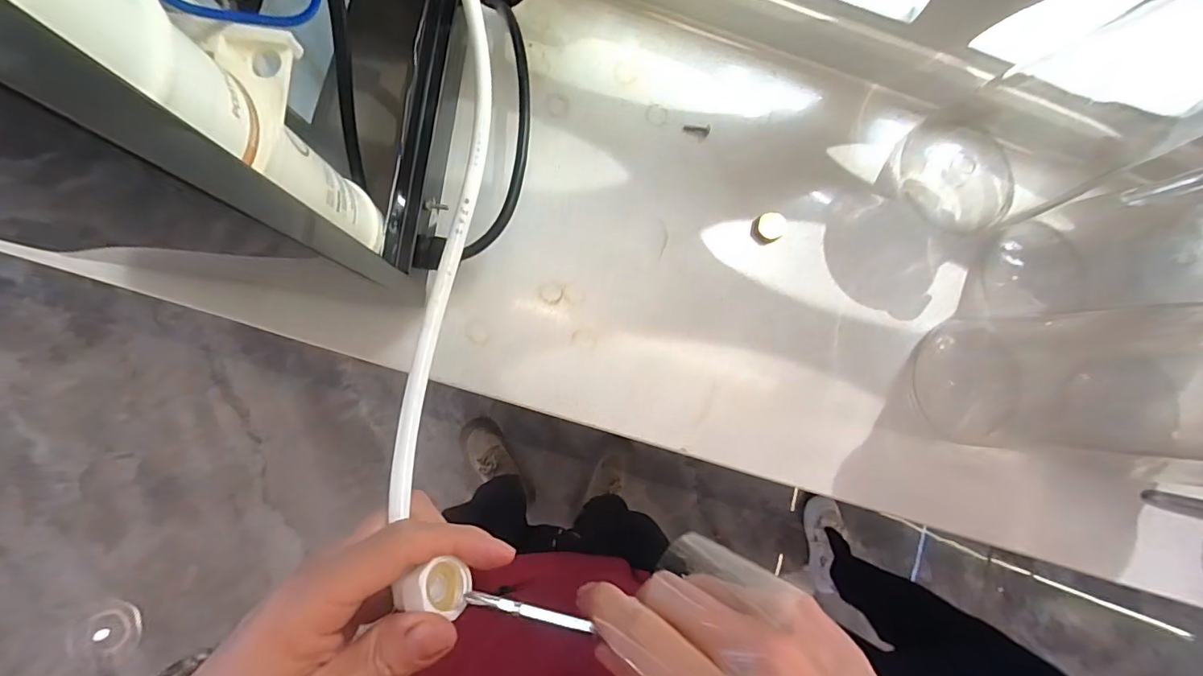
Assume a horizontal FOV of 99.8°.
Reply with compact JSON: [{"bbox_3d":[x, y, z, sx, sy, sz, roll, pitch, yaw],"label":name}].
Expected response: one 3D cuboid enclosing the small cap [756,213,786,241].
[{"bbox_3d":[0.140,-0.091,0.420,0.021,0.019,0.021,0,87,-3],"label":"small cap"}]

